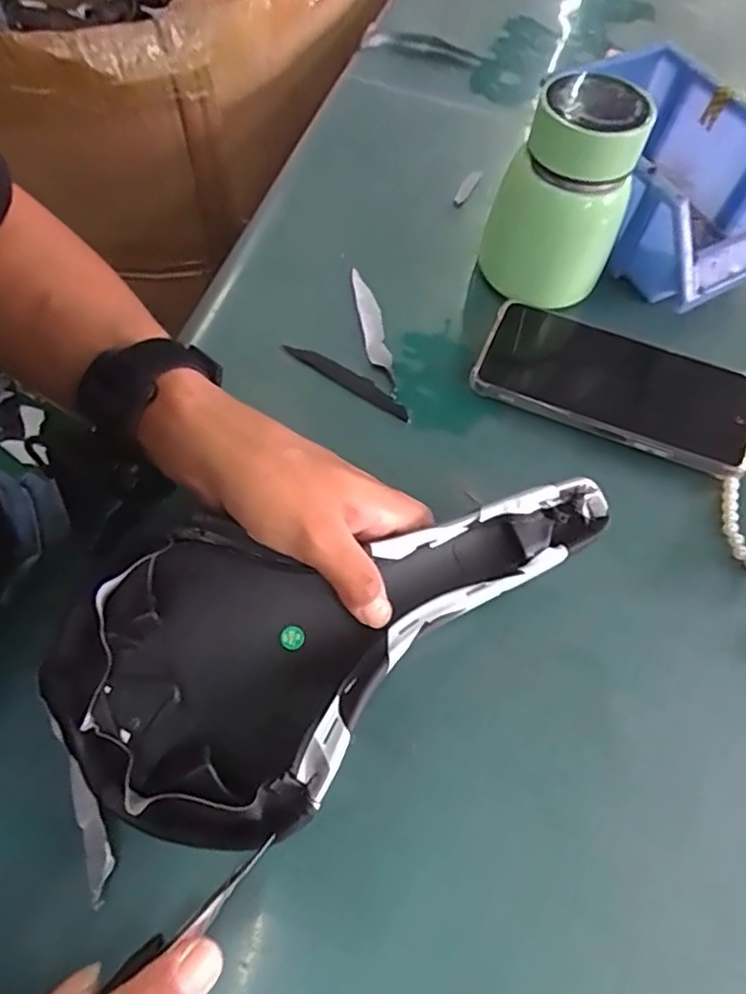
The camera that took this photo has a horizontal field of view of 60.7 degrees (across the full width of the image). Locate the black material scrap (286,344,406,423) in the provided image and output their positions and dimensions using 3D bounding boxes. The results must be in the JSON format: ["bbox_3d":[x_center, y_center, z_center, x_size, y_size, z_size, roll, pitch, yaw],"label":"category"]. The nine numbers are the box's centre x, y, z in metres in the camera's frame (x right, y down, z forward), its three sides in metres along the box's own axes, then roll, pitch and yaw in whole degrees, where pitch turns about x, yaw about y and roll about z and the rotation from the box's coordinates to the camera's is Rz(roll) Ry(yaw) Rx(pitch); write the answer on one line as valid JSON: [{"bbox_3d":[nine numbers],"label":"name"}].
[{"bbox_3d":[-0.015,-0.074,0.399,0.090,0.004,0.014,32,71,12],"label":"black material scrap"}]

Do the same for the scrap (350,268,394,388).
[{"bbox_3d":[-0.001,-0.114,0.420,0.015,0.004,0.096,-9,63,-7],"label":"scrap"}]

